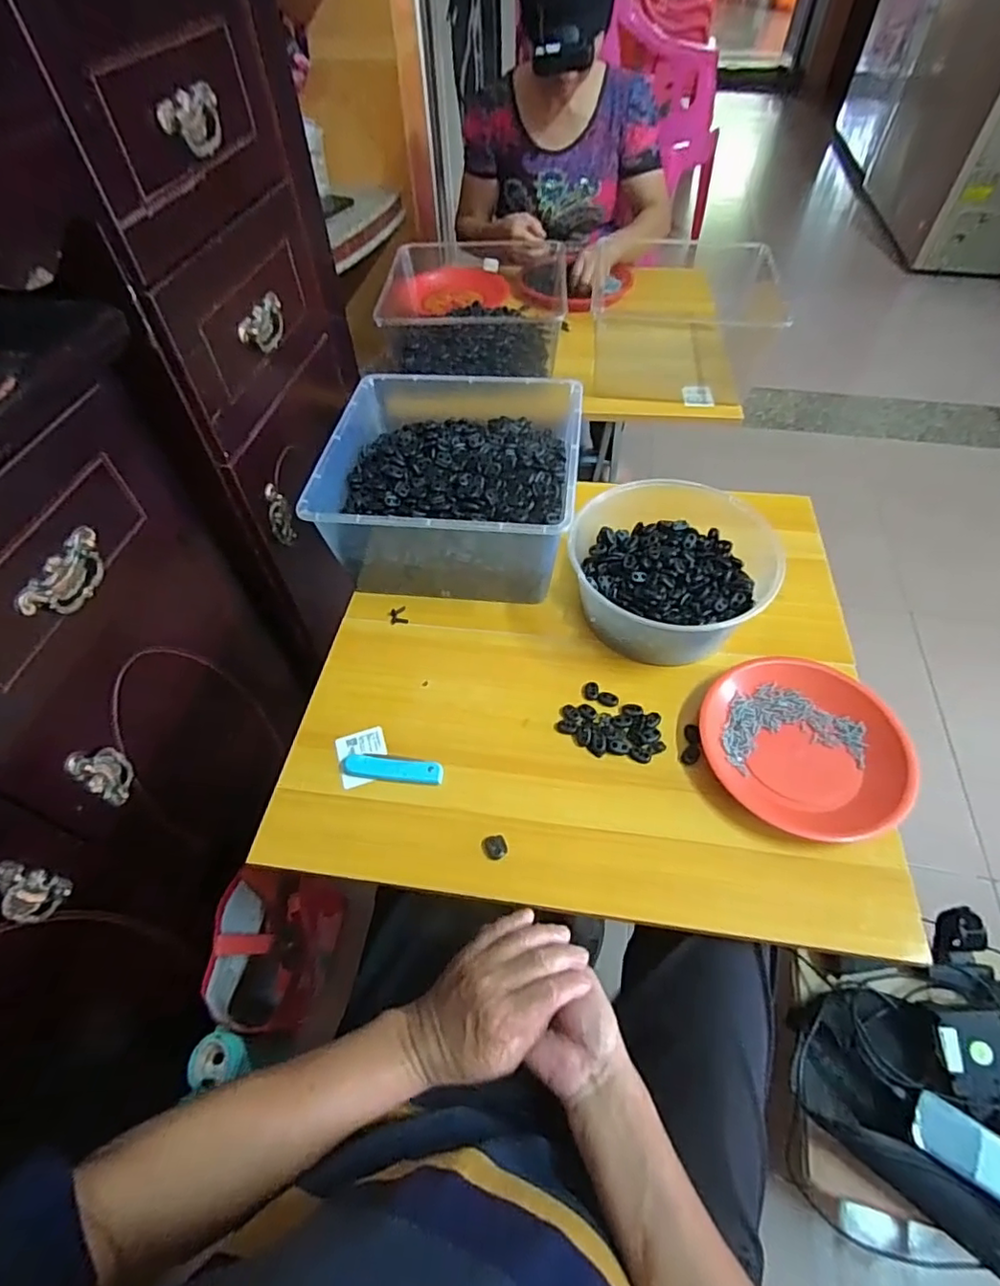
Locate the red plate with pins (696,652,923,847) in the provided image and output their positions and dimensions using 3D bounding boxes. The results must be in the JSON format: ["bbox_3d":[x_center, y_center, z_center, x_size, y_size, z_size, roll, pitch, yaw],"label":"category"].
[{"bbox_3d":[0.295,0.098,0.571,0.179,0.026,0.187,-1,53,1],"label":"red plate with pins"}]

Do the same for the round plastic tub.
[{"bbox_3d":[0.194,-0.089,0.669,0.198,0.090,0.215,-1,53,1],"label":"round plastic tub"}]

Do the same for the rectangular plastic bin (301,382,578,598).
[{"bbox_3d":[-0.055,-0.206,0.741,0.291,0.136,0.302,5,54,5],"label":"rectangular plastic bin"}]

